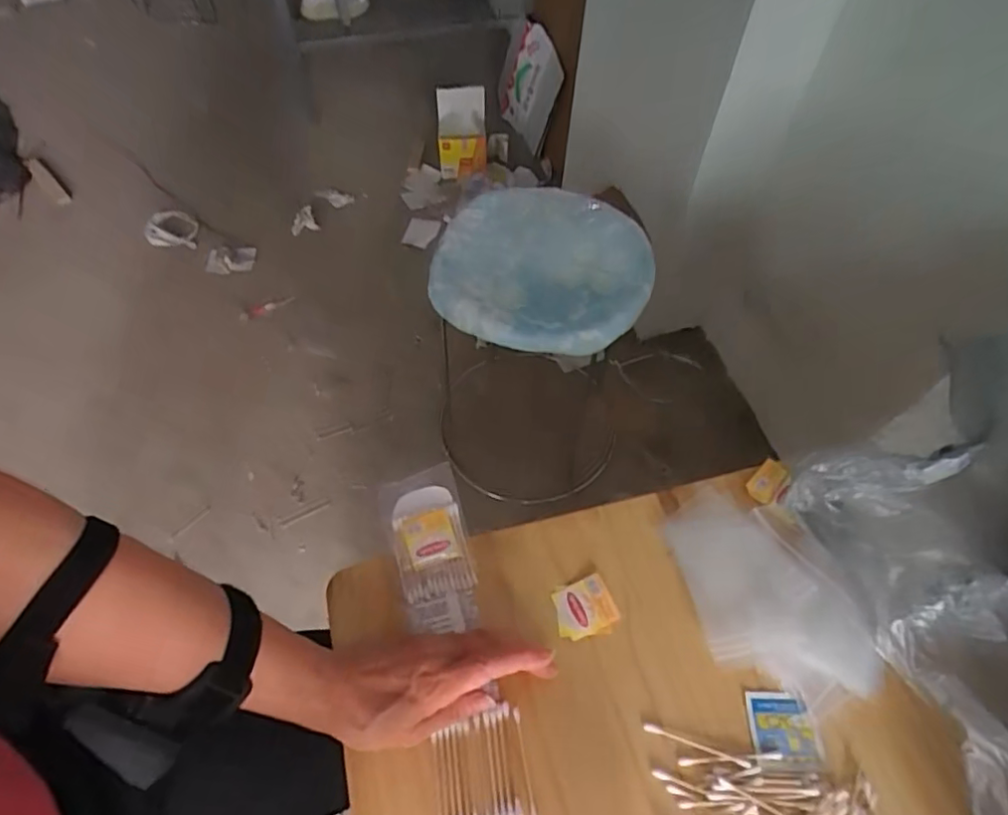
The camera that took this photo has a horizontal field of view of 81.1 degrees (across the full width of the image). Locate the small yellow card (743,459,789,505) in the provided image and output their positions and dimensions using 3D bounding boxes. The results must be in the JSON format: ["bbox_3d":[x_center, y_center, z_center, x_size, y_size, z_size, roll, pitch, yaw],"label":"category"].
[{"bbox_3d":[0.237,0.064,0.528,0.026,0.006,0.045,42,71,3],"label":"small yellow card"}]

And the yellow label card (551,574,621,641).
[{"bbox_3d":[0.063,0.157,0.461,0.046,0.009,0.043,-9,55,-4],"label":"yellow label card"}]

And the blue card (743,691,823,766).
[{"bbox_3d":[0.198,0.228,0.419,0.042,0.004,0.046,-1,55,1],"label":"blue card"}]

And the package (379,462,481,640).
[{"bbox_3d":[-0.060,0.116,0.486,0.063,0.012,0.134,-14,60,-8],"label":"package"}]

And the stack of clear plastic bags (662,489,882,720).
[{"bbox_3d":[0.200,0.147,0.460,0.105,0.024,0.171,-21,57,-13],"label":"stack of clear plastic bags"}]

